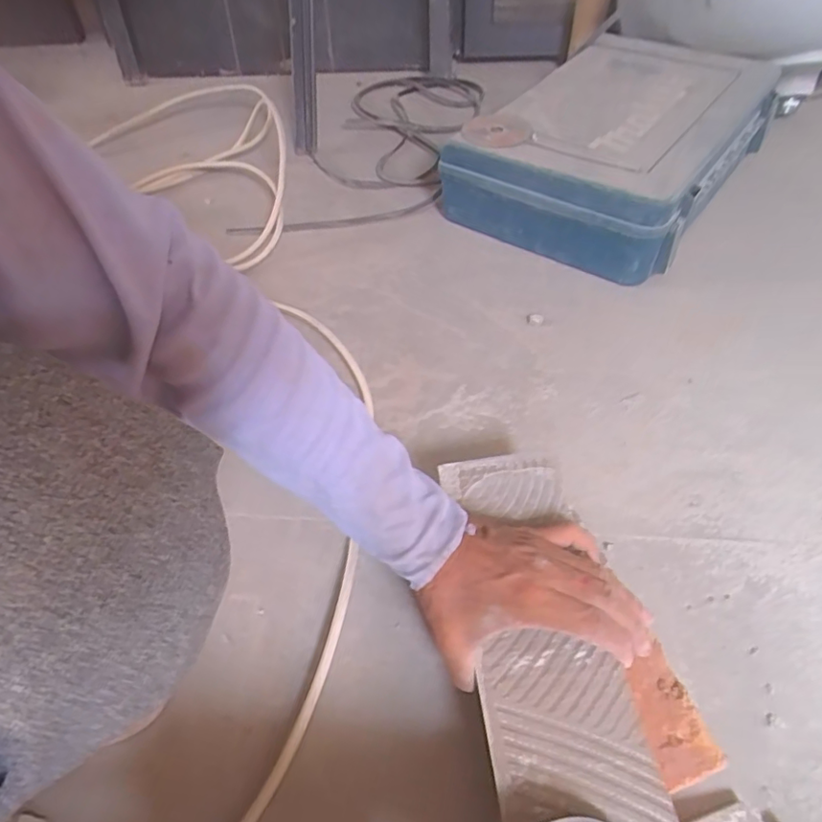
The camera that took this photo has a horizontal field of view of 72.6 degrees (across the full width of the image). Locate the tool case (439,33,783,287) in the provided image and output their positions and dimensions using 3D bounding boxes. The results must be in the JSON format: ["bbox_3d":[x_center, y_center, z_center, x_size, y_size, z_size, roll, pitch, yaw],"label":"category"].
[{"bbox_3d":[0.294,-0.378,0.799,0.306,0.121,0.436,30,58,26],"label":"tool case"}]

